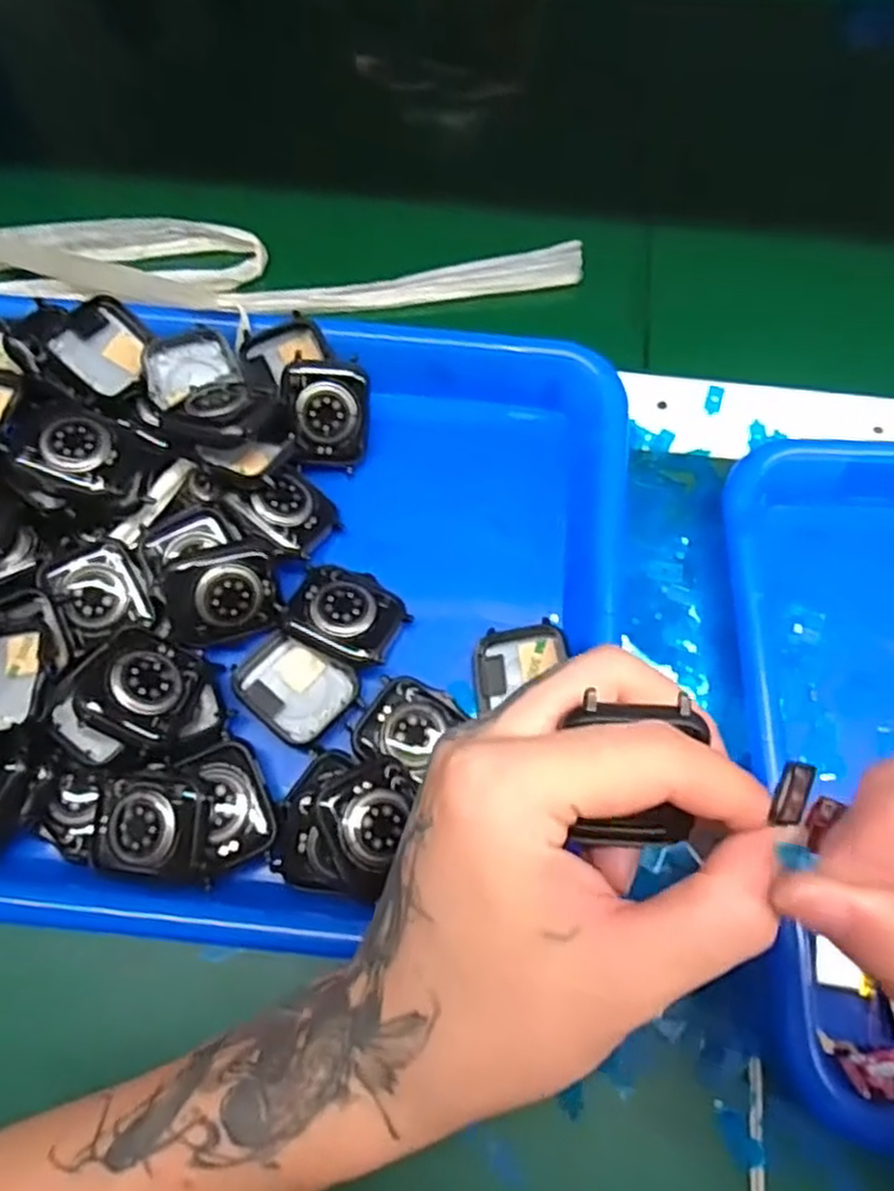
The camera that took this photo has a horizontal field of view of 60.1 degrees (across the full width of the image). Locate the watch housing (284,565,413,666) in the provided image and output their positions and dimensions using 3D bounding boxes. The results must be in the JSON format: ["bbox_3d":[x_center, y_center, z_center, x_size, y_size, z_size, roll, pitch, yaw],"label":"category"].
[{"bbox_3d":[-0.039,0.007,0.306,0.044,0.012,0.036,18,71,7],"label":"watch housing"}]

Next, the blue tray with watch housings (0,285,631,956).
[{"bbox_3d":[-0.100,-0.004,0.305,0.337,0.060,0.251,3,69,1],"label":"blue tray with watch housings"}]

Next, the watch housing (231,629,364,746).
[{"bbox_3d":[-0.059,0.036,0.303,0.046,0.008,0.036,33,73,12],"label":"watch housing"}]

